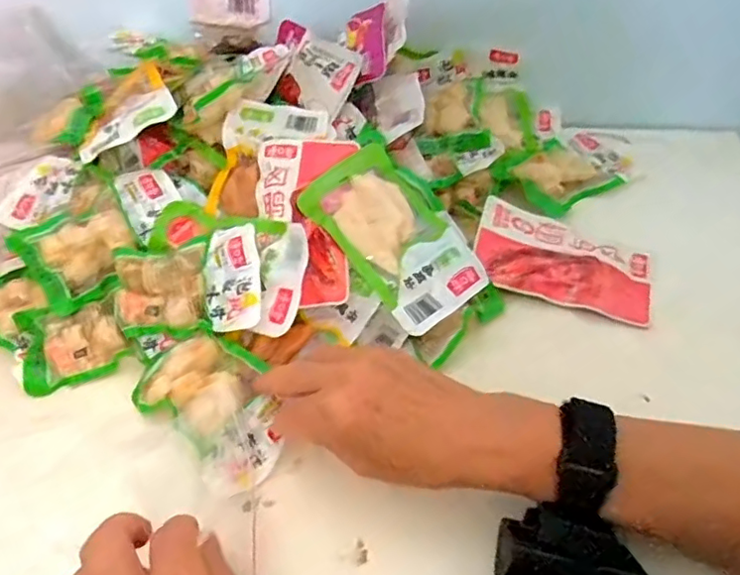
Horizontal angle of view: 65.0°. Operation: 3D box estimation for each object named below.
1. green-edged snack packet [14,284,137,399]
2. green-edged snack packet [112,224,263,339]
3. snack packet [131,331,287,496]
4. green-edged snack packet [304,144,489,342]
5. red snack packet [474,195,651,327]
[{"bbox_3d":[-0.219,0.039,0.430,0.075,0.018,0.066,-19,65,-8],"label":"green-edged snack packet"},{"bbox_3d":[-0.135,-0.002,0.428,0.114,0.015,0.076,-8,72,7],"label":"green-edged snack packet"},{"bbox_3d":[-0.102,0.074,0.384,0.114,0.026,0.072,34,59,29],"label":"snack packet"},{"bbox_3d":[0.020,-0.040,0.433,0.085,0.012,0.142,-34,77,-24],"label":"green-edged snack packet"},{"bbox_3d":[0.152,-0.020,0.458,0.137,0.015,0.075,19,66,7],"label":"red snack packet"}]

